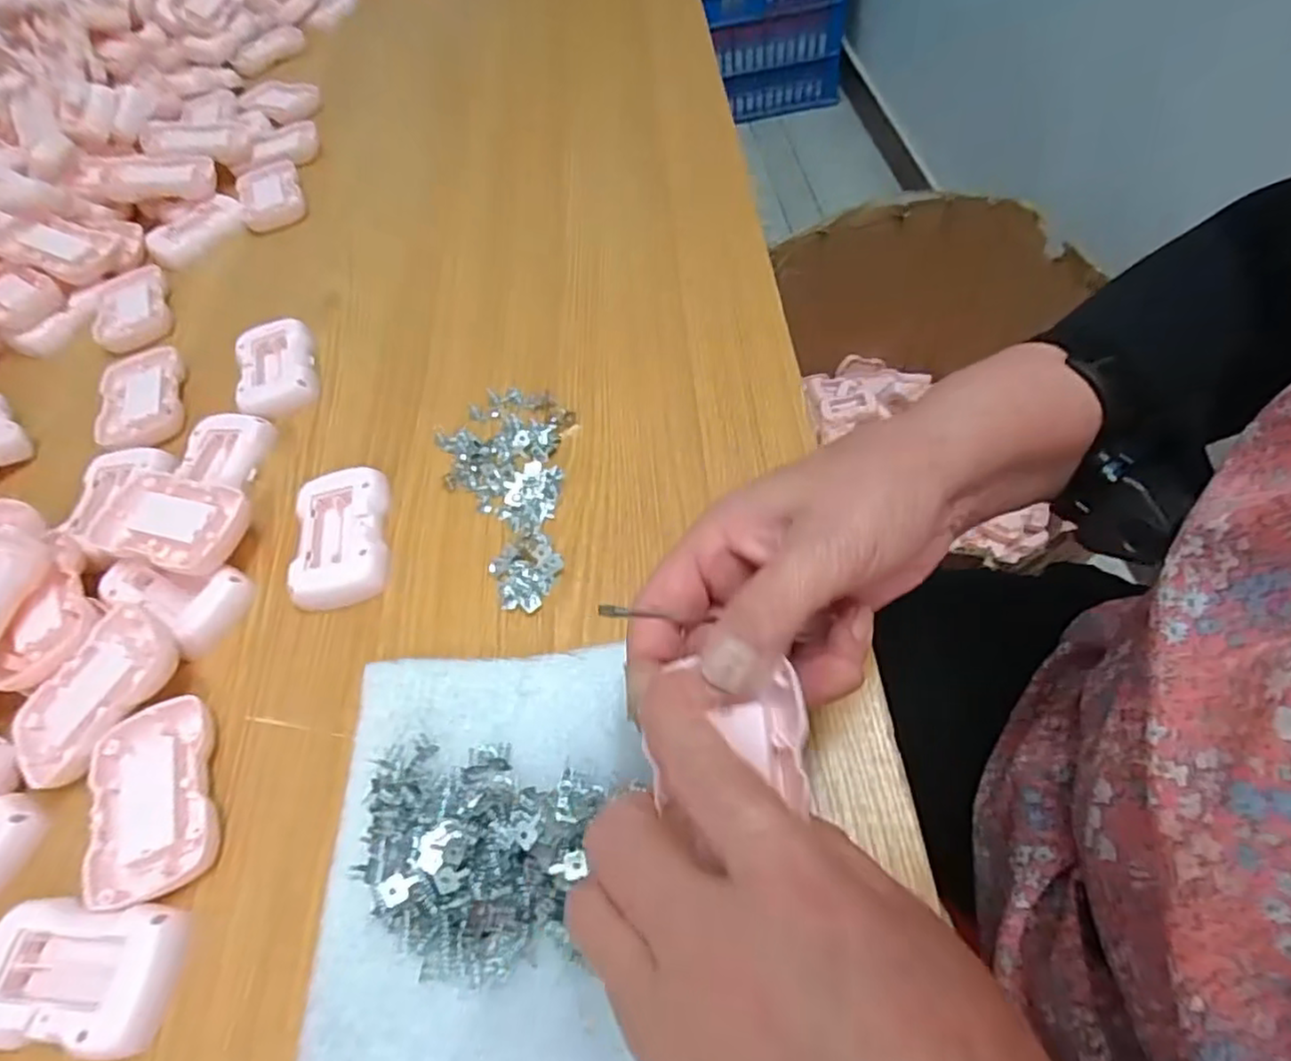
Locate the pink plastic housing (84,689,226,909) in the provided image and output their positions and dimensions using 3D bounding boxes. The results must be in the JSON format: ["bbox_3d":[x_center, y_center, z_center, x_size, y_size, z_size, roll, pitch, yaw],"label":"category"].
[{"bbox_3d":[-0.228,0.125,0.318,0.053,0.015,0.088,-23,57,-5],"label":"pink plastic housing"}]

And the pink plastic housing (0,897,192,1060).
[{"bbox_3d":[-0.235,0.183,0.281,0.082,0.018,0.050,-2,58,8],"label":"pink plastic housing"}]

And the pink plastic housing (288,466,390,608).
[{"bbox_3d":[-0.173,0.004,0.390,0.050,0.022,0.085,-14,57,0],"label":"pink plastic housing"}]

